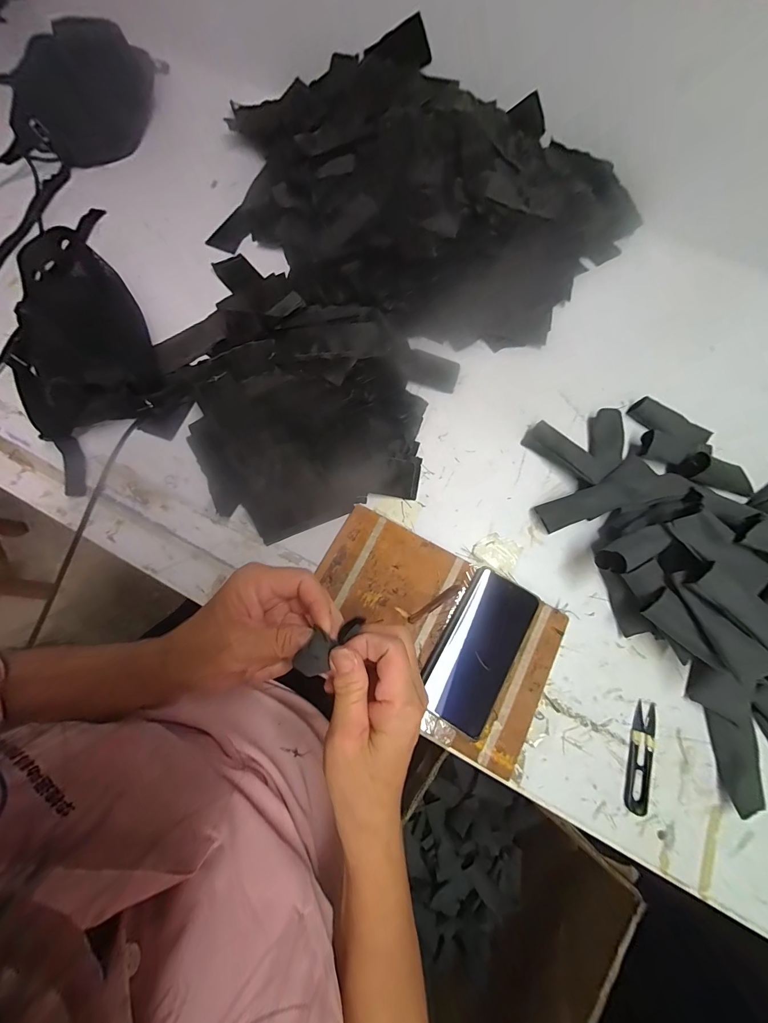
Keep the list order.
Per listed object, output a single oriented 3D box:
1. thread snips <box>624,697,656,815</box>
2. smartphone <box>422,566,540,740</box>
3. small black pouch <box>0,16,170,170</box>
[{"bbox_3d":[0.260,0.246,0.363,0.022,0.005,0.100,20,72,6],"label":"thread snips"},{"bbox_3d":[0.100,0.143,0.382,0.074,0.009,0.156,31,73,8],"label":"smartphone"},{"bbox_3d":[-0.519,-0.726,0.624,0.266,0.086,0.266,-20,74,-9],"label":"small black pouch"}]

